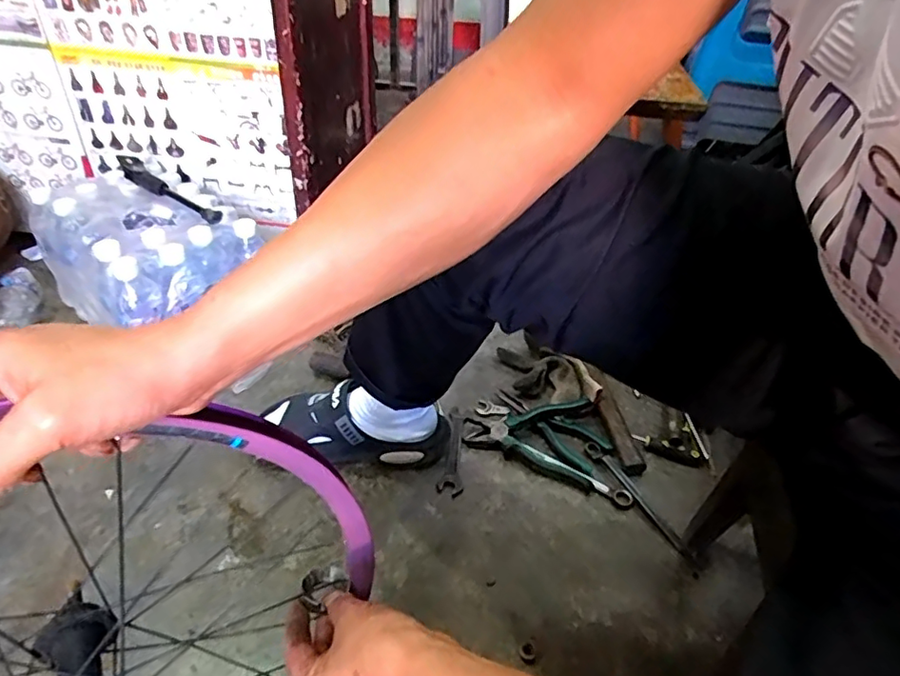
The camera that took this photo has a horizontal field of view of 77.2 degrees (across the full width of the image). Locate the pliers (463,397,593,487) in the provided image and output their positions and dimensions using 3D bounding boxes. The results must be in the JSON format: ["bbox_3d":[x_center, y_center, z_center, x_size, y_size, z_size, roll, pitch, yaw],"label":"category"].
[{"bbox_3d":[0.112,0.130,0.827,0.177,0.034,0.158,7,37,3],"label":"pliers"}]

